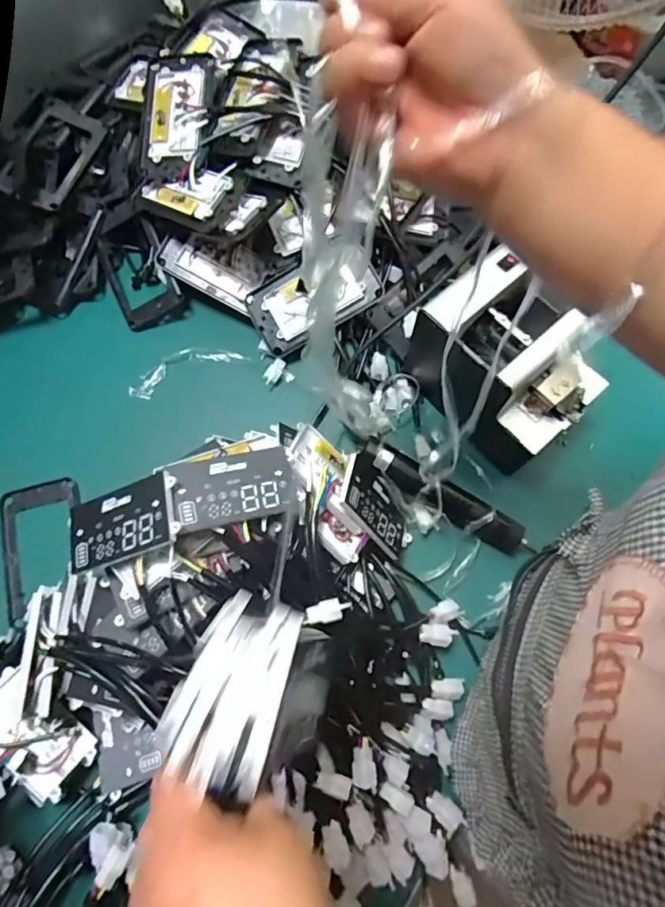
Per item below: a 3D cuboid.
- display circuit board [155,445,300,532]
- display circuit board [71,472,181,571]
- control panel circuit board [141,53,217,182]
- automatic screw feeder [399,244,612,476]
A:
[{"bbox_3d":[-0.085,0.026,0.449,0.105,0.011,0.066,-10,68,-19],"label":"display circuit board"},{"bbox_3d":[-0.180,0.059,0.436,0.109,0.006,0.065,-21,66,18],"label":"display circuit board"},{"bbox_3d":[-0.191,-0.416,0.631,0.088,0.038,0.168,2,73,2],"label":"control panel circuit board"},{"bbox_3d":[0.181,-0.091,0.554,0.117,0.140,0.179,-40,76,-11],"label":"automatic screw feeder"}]

